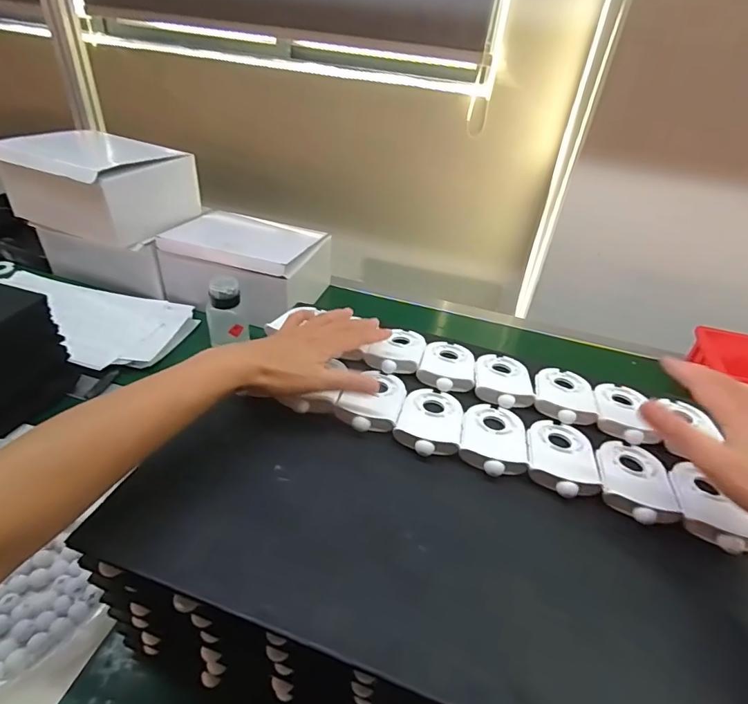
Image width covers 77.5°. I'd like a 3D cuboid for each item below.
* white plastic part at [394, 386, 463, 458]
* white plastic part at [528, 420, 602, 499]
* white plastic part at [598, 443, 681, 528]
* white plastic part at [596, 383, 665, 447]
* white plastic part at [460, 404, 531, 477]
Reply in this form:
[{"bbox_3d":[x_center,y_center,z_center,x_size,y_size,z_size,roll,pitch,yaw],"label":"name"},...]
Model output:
[{"bbox_3d":[0.053,0.060,0.432,0.057,0.010,0.087,12,37,8],"label":"white plastic part"},{"bbox_3d":[0.166,0.089,0.411,0.057,0.012,0.087,13,37,10],"label":"white plastic part"},{"bbox_3d":[0.225,0.108,0.399,0.060,0.013,0.087,13,38,10],"label":"white plastic part"},{"bbox_3d":[0.251,0.059,0.472,0.052,0.016,0.091,15,29,13],"label":"white plastic part"},{"bbox_3d":[0.110,0.075,0.423,0.058,0.009,0.086,13,38,10],"label":"white plastic part"}]

